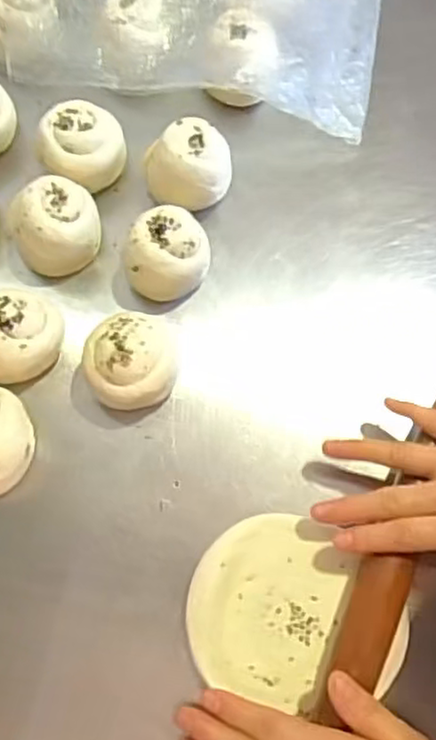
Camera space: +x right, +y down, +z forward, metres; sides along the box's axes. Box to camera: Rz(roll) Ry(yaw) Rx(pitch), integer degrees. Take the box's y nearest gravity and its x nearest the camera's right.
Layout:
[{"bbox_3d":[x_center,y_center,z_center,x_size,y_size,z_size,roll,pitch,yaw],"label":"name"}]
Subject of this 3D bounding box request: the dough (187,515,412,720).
[{"bbox_3d":[0.049,0.149,0.426,0.131,0.009,0.106,15,71,5],"label":"dough"}]

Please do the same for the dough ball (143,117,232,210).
[{"bbox_3d":[-0.020,-0.152,0.520,0.064,0.054,0.051,-17,71,-6],"label":"dough ball"}]

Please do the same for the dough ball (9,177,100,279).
[{"bbox_3d":[-0.118,-0.107,0.507,0.063,0.049,0.057,-25,72,-8],"label":"dough ball"}]

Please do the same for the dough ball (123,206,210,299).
[{"bbox_3d":[-0.037,-0.084,0.496,0.059,0.045,0.054,0,70,0],"label":"dough ball"}]

